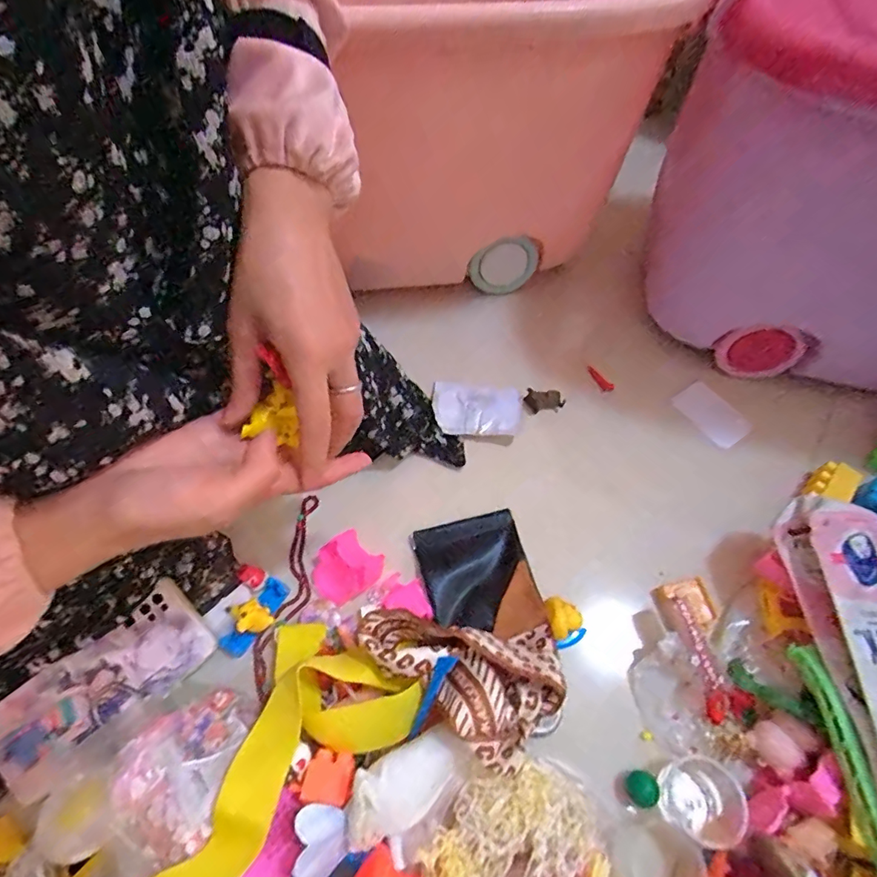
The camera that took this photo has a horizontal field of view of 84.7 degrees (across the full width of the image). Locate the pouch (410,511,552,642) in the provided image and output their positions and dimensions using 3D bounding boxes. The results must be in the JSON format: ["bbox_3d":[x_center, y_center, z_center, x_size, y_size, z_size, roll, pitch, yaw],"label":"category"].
[{"bbox_3d":[0.035,0.124,0.430,0.091,0.019,0.108,-14,61,-9],"label":"pouch"}]

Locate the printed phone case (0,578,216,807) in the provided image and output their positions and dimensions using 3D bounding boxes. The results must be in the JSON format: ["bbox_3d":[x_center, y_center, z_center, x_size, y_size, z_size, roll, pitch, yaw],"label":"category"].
[{"bbox_3d":[-0.255,0.187,0.362,0.159,0.010,0.072,-38,82,-14],"label":"printed phone case"}]

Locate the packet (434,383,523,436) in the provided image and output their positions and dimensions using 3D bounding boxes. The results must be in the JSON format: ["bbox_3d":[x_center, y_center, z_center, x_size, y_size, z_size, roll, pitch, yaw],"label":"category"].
[{"bbox_3d":[0.043,-0.033,0.524,0.095,0.009,0.067,0,60,-1],"label":"packet"}]

